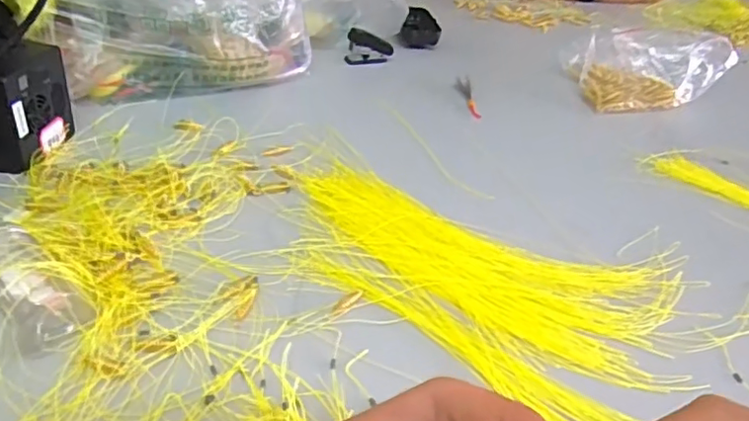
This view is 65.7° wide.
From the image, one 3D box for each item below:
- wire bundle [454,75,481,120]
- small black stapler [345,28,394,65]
[{"bbox_3d":[0.098,-0.121,0.615,0.018,0.013,0.082,3,35,-6],"label":"wire bundle"},{"bbox_3d":[-0.005,-0.191,0.679,0.055,0.035,0.021,0,35,-10],"label":"small black stapler"}]

